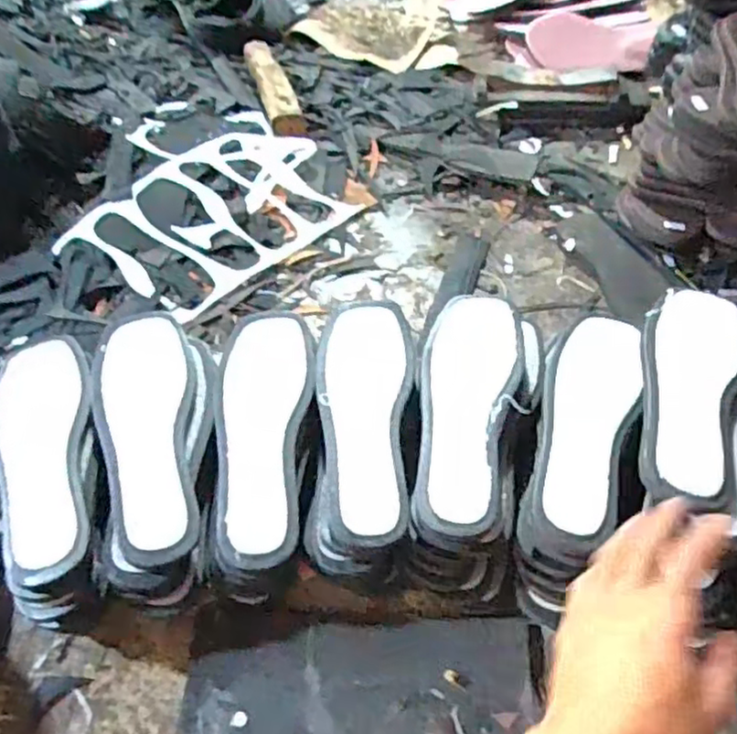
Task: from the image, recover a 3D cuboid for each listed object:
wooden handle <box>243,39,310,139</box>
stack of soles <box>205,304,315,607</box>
[{"bbox_3d":[-0.156,-0.460,1.086,0.051,0.049,0.244,-15,51,-9],"label":"wooden handle"},{"bbox_3d":[-0.098,0.074,0.617,0.090,0.093,0.263,1,66,4],"label":"stack of soles"}]

